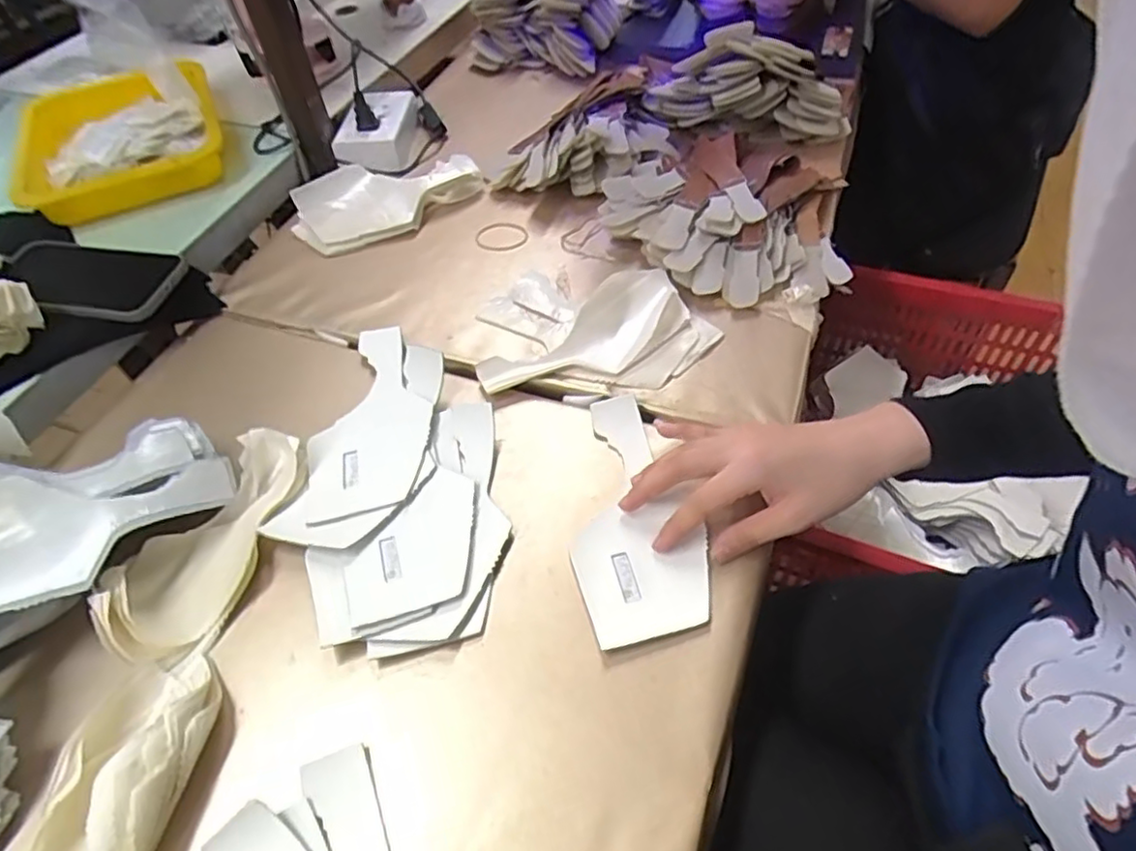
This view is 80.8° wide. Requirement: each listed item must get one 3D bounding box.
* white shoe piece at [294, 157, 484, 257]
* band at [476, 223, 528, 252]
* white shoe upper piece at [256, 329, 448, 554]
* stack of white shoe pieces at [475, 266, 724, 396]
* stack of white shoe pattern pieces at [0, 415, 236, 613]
[{"bbox_3d":[-0.185,-0.239,0.692,0.187,0.037,0.096,-36,57,-22],"label":"white shoe piece"},{"bbox_3d":[-0.065,-0.188,0.663,0.050,0.005,0.045,14,54,15],"label":"band"},{"bbox_3d":[-0.145,-0.001,0.502,0.091,0.017,0.201,3,52,6],"label":"white shoe upper piece"},{"bbox_3d":[0.023,-0.068,0.539,0.186,0.031,0.114,-28,55,-19],"label":"stack of white shoe pieces"},{"bbox_3d":[-0.322,0.064,0.429,0.191,0.060,0.115,-31,56,-19],"label":"stack of white shoe pattern pieces"}]

